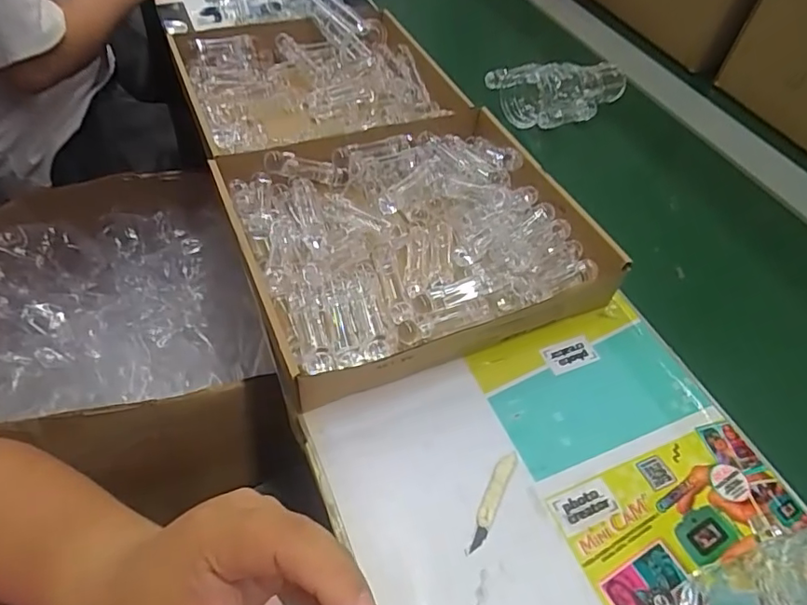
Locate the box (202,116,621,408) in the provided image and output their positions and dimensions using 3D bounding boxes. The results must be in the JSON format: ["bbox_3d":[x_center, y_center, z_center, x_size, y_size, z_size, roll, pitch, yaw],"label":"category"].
[{"bbox_3d":[0.007,-0.064,0.529,0.315,0.061,0.274,-17,54,-18],"label":"box"}]

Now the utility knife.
[{"bbox_3d":[0.065,0.145,0.399,0.013,0.004,0.081,24,52,14],"label":"utility knife"}]

